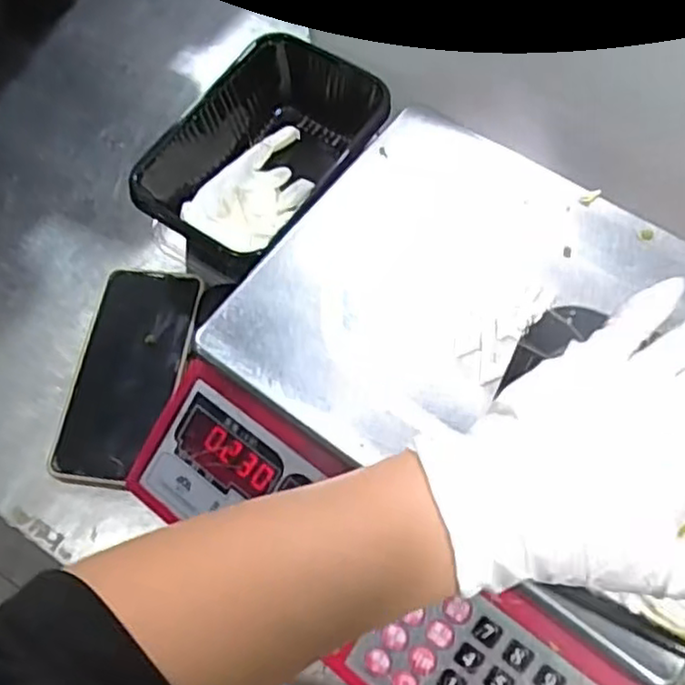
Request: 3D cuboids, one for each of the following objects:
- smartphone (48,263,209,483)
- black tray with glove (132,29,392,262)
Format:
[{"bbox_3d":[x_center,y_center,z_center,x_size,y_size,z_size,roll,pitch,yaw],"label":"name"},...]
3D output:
[{"bbox_3d":[-0.150,0.020,0.501,0.076,0.010,0.154,8,70,8],"label":"smartphone"},{"bbox_3d":[-0.053,-0.137,0.541,0.126,0.074,0.185,26,68,14],"label":"black tray with glove"}]

